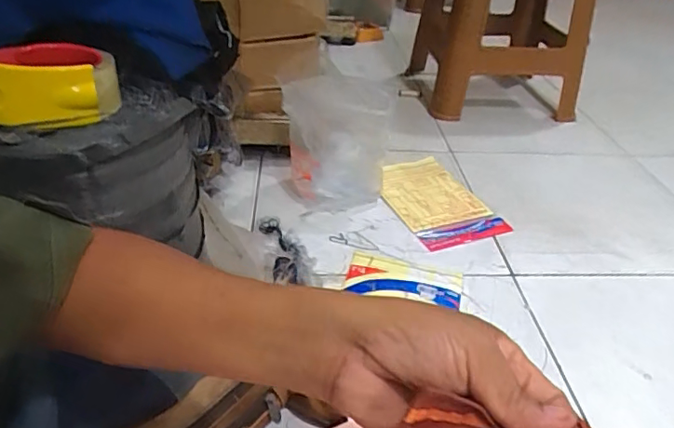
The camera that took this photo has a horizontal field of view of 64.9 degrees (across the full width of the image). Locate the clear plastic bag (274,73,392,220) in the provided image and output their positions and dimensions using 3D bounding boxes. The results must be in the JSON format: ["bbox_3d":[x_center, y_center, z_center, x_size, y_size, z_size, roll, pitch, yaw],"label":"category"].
[{"bbox_3d":[0.003,-0.117,0.919,0.180,0.216,0.106,-2,36,-5],"label":"clear plastic bag"}]

